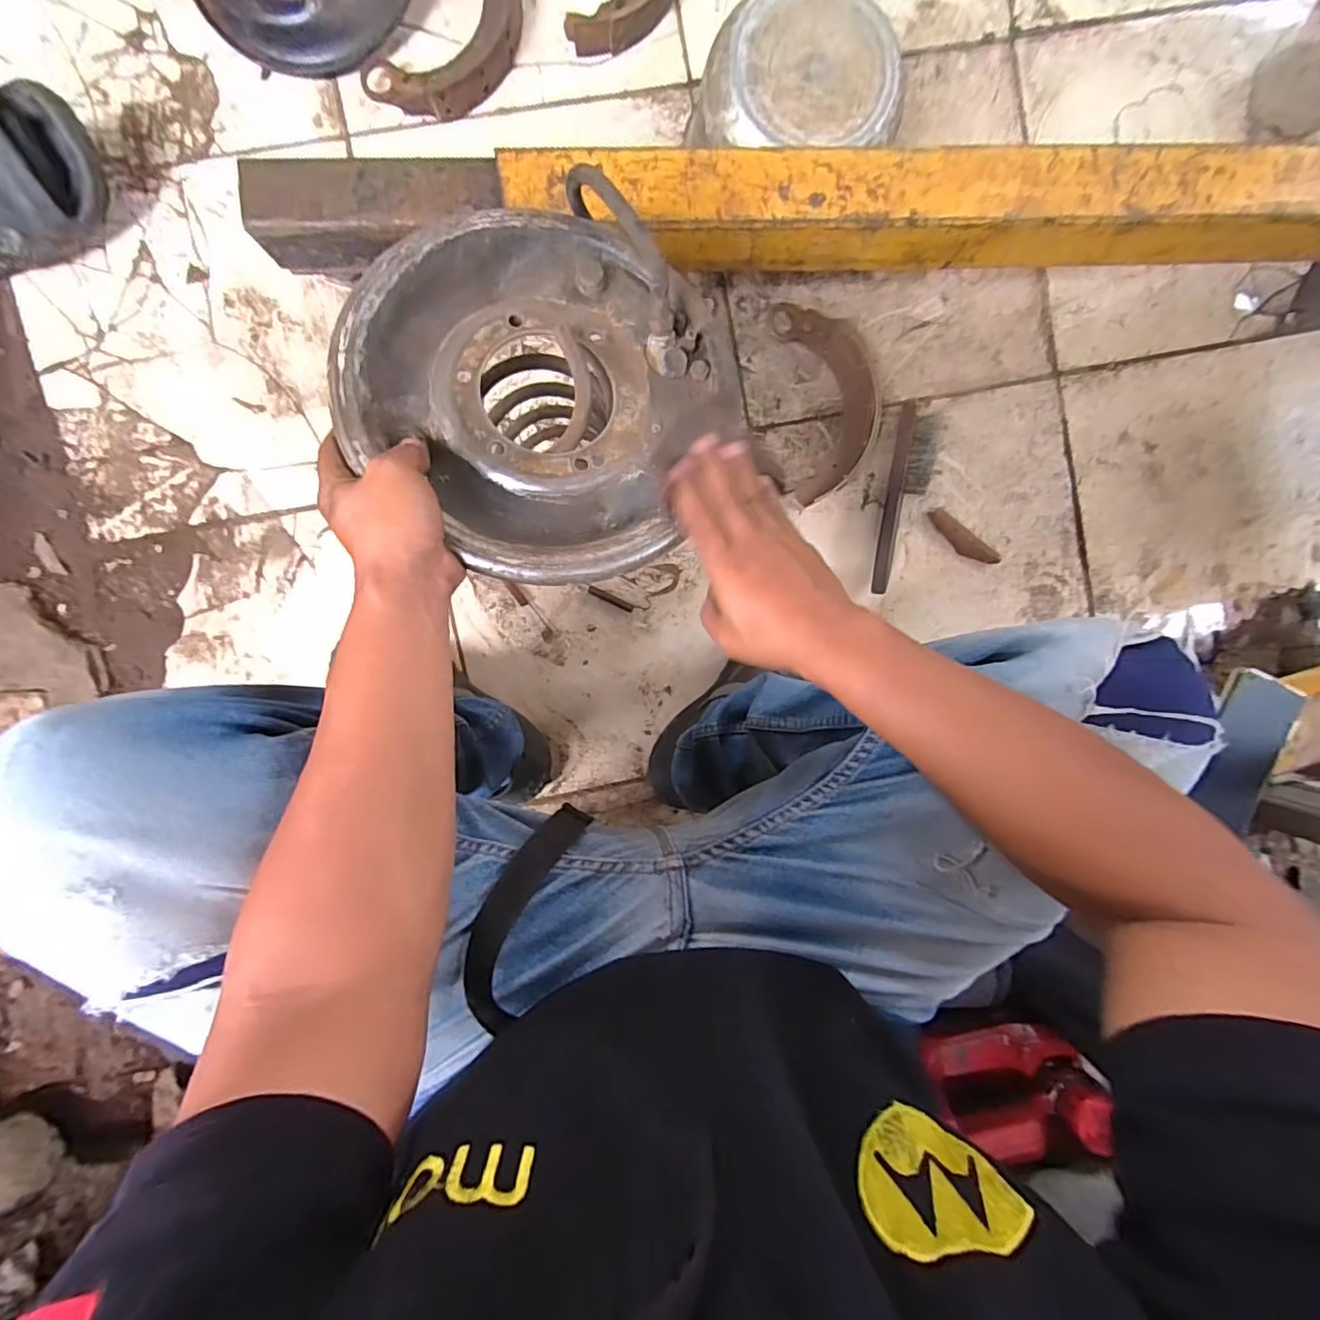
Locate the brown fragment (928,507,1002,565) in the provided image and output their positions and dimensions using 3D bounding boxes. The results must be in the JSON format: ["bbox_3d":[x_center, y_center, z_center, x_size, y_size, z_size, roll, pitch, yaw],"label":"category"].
[{"bbox_3d":[0.396,-0.156,0.730,0.112,0.014,0.031,36,93,-6],"label":"brown fragment"}]

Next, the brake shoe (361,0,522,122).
[{"bbox_3d":[-0.229,-0.709,0.638,0.120,0.035,0.222,37,93,-6],"label":"brake shoe"}]

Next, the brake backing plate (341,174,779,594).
[{"bbox_3d":[-0.073,-0.189,0.386,0.257,0.073,0.237,0,96,-3],"label":"brake backing plate"}]

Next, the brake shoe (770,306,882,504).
[{"bbox_3d":[0.219,-0.320,0.685,0.125,0.034,0.234,-9,97,-2],"label":"brake shoe"}]

